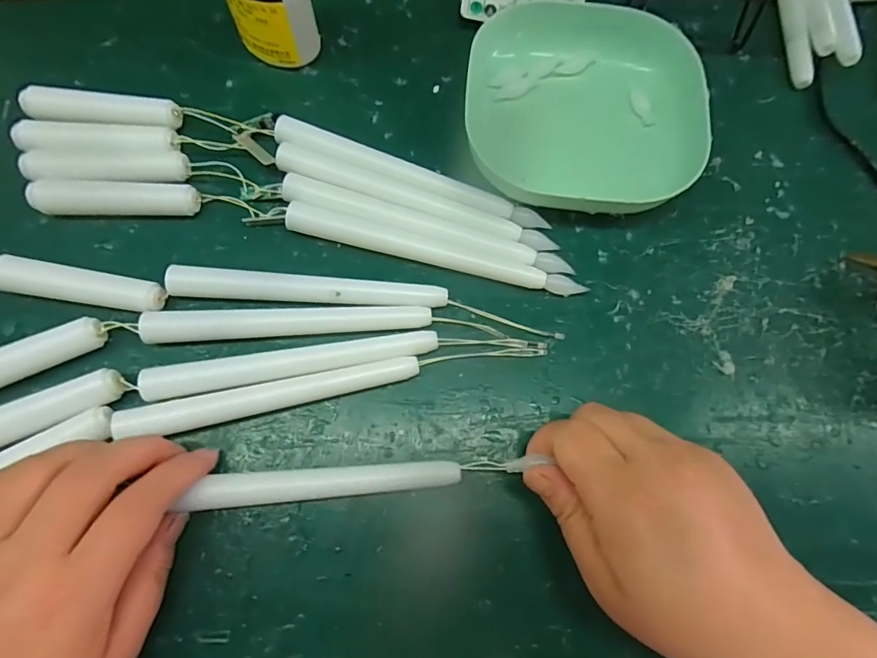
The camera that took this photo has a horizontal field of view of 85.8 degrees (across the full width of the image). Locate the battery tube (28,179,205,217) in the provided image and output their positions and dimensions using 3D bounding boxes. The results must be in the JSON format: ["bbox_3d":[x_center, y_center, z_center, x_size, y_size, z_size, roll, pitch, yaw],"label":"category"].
[{"bbox_3d":[-0.189,-0.075,0.276,0.090,0.020,0.016,1,73,-2],"label":"battery tube"}]

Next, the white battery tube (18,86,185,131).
[{"bbox_3d":[-0.210,-0.136,0.296,0.093,0.021,0.017,5,72,0],"label":"white battery tube"}]

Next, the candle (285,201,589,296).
[{"bbox_3d":[-0.003,-0.044,0.274,0.171,0.014,0.015,14,73,3],"label":"candle"}]

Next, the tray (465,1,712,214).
[{"bbox_3d":[0.091,-0.141,0.298,0.142,0.033,0.136,3,73,-1],"label":"tray"}]

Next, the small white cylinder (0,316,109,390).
[{"bbox_3d":[-0.221,0.019,0.246,0.091,0.020,0.017,-23,75,-9],"label":"small white cylinder"}]

